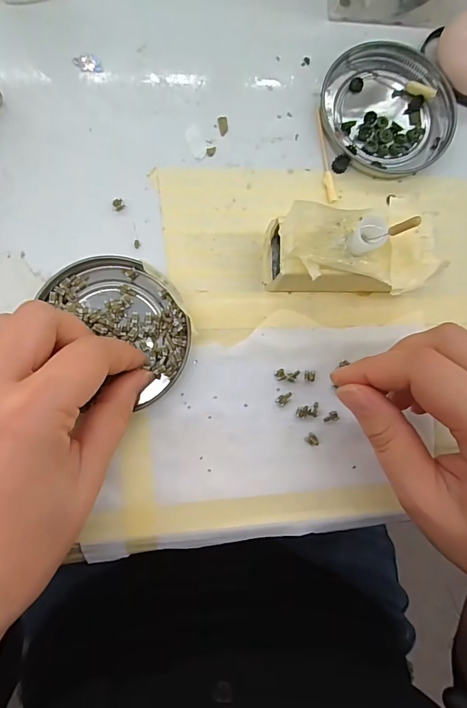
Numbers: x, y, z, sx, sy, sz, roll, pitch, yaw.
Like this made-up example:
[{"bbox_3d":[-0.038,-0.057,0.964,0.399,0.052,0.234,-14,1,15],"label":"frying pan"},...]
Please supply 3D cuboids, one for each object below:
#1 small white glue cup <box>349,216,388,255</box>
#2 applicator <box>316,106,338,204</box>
[{"bbox_3d":[0.062,-0.054,0.196,0.014,0.017,0.013,1,83,-6],"label":"small white glue cup"},{"bbox_3d":[0.052,-0.115,0.242,0.006,0.004,0.057,-9,85,-7],"label":"applicator"}]

